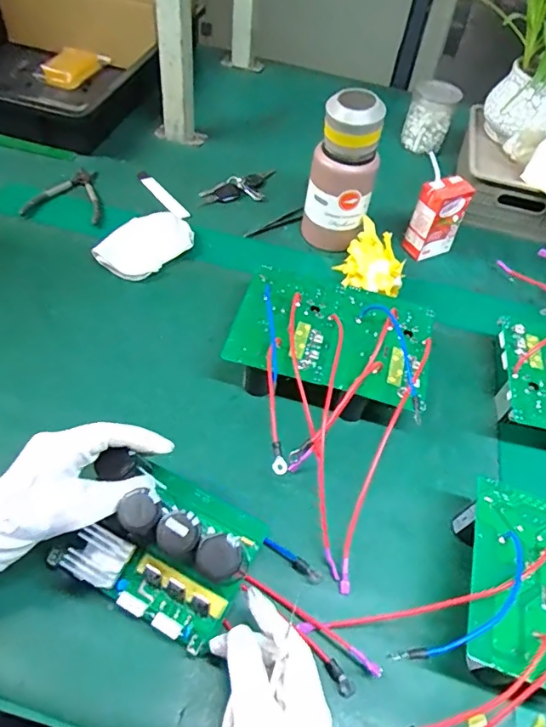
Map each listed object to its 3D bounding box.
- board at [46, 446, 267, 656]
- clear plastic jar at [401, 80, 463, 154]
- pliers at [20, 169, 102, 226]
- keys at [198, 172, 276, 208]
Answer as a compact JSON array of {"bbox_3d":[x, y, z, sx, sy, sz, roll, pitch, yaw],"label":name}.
[{"bbox_3d":[-0.092,0.138,0.407,0.141,0.069,0.105,27,55,14],"label":"board"},{"bbox_3d":[0.285,-0.445,0.930,0.077,0.110,0.077,3,52,-4],"label":"clear plastic jar"},{"bbox_3d":[-0.297,-0.251,0.744,0.099,0.025,0.128,2,52,-6],"label":"pliers"},{"bbox_3d":[-0.047,-0.278,0.805,0.146,0.016,0.053,-23,58,-22],"label":"keys"}]

